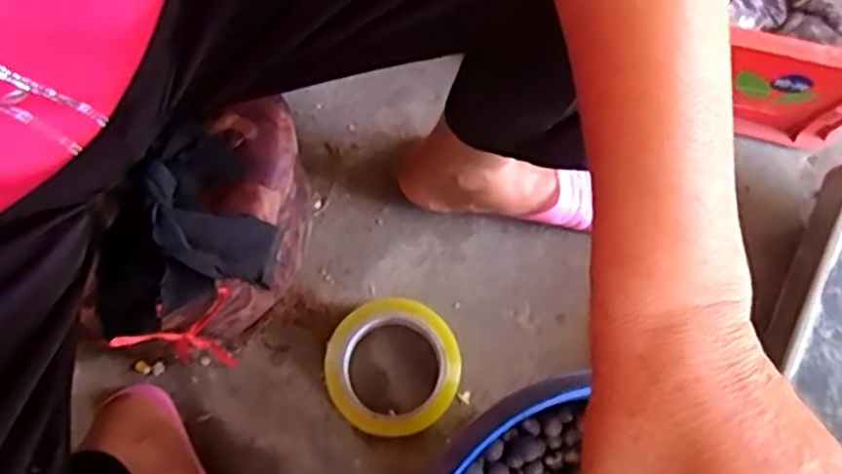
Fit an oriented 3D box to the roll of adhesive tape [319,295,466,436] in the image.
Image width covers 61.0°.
[{"bbox_3d":[-0.024,0.112,0.612,0.108,0.048,0.110,0,76,0],"label":"roll of adhesive tape"}]

